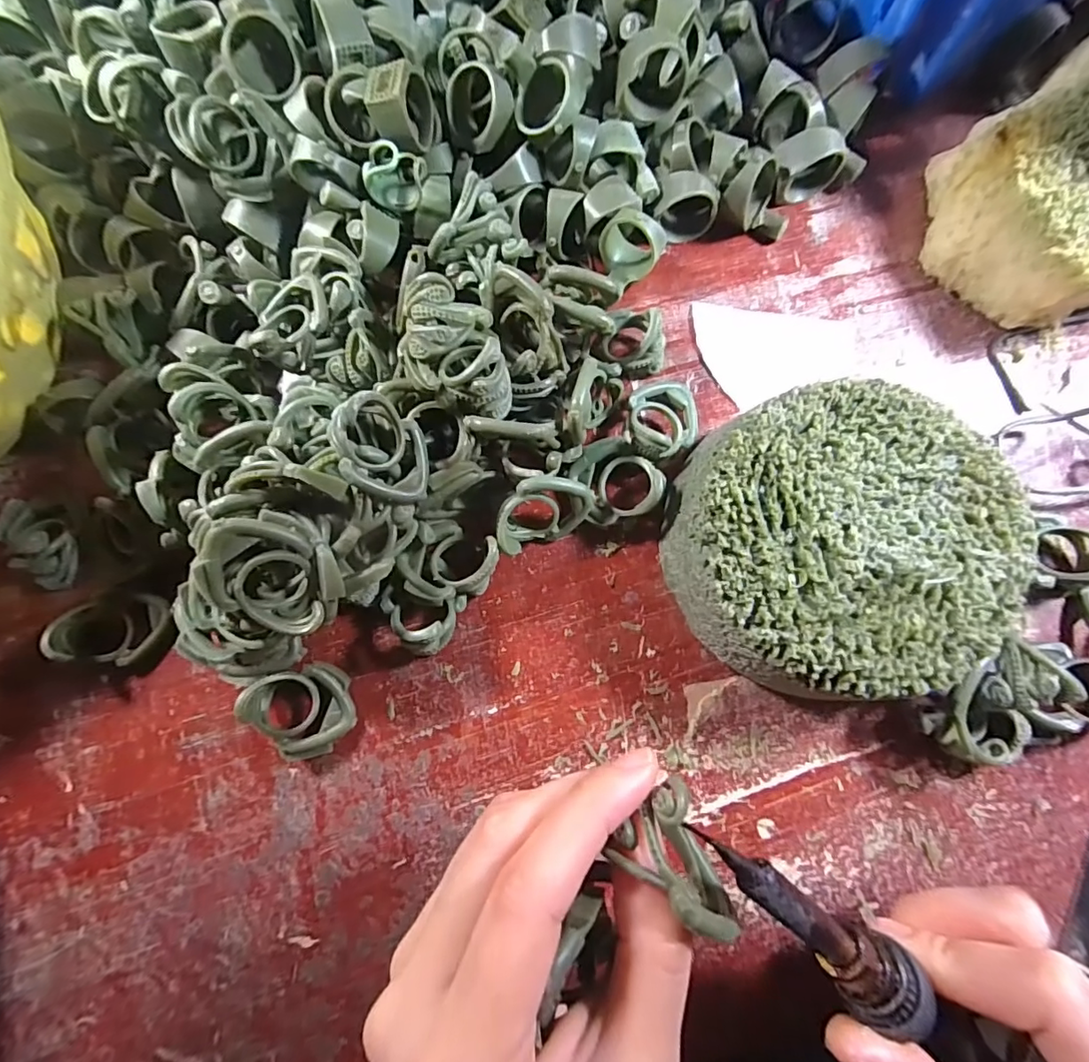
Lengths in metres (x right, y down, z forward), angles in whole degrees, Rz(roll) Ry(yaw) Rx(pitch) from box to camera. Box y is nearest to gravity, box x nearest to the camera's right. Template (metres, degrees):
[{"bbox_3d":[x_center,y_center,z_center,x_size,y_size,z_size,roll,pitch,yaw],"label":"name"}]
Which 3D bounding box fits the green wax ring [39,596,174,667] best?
[{"bbox_3d":[-0.166,0.038,0.197,0.029,0.024,0.026,-13,82,2],"label":"green wax ring"}]

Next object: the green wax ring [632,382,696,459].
[{"bbox_3d":[0.047,-0.044,0.202,0.027,0.021,0.033,2,82,4],"label":"green wax ring"}]

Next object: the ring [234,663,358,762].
[{"bbox_3d":[-0.090,0.068,0.189,0.032,0.025,0.033,-1,82,4],"label":"ring"}]

